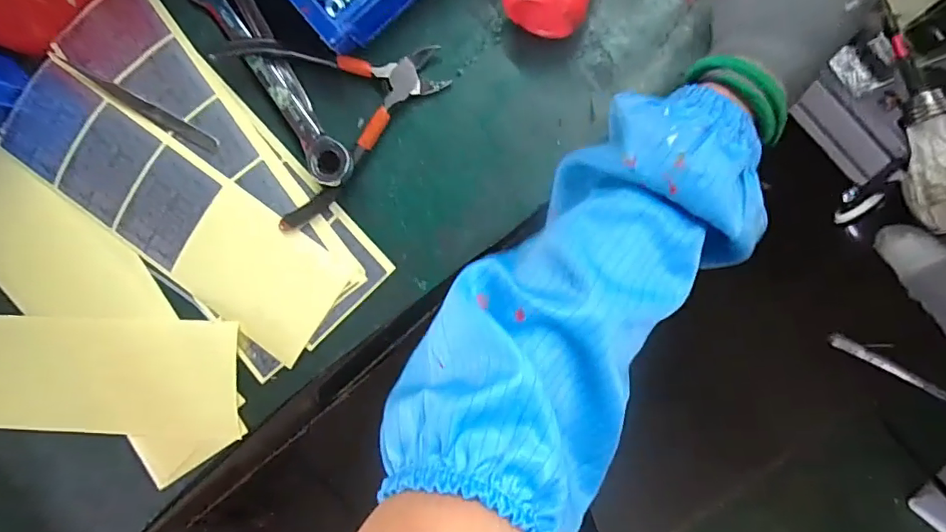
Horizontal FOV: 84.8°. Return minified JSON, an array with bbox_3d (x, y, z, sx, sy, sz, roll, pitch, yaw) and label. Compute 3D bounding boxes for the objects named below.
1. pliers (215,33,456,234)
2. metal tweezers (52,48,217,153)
[{"bbox_3d":[-0.086,-0.107,0.344,0.137,0.022,0.123,-20,91,8],"label":"pliers"},{"bbox_3d":[-0.241,-0.117,0.364,0.140,0.005,0.011,29,96,5],"label":"metal tweezers"}]

